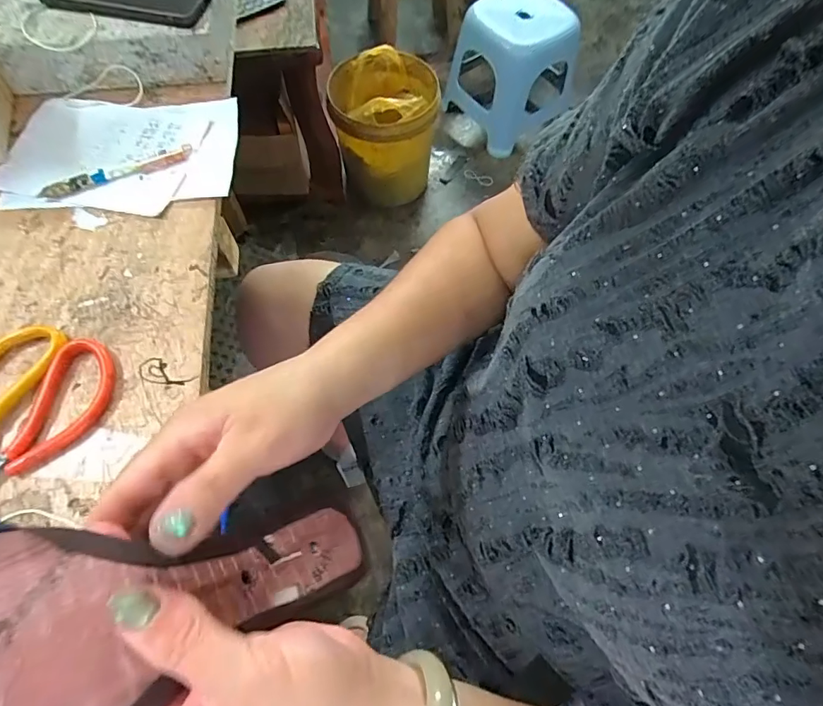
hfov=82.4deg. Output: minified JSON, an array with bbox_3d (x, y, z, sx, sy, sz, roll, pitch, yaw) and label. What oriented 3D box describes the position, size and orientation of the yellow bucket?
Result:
[{"bbox_3d":[-0.065,-0.583,1.243,0.271,0.292,0.251,0,65,-1],"label":"yellow bucket"}]

